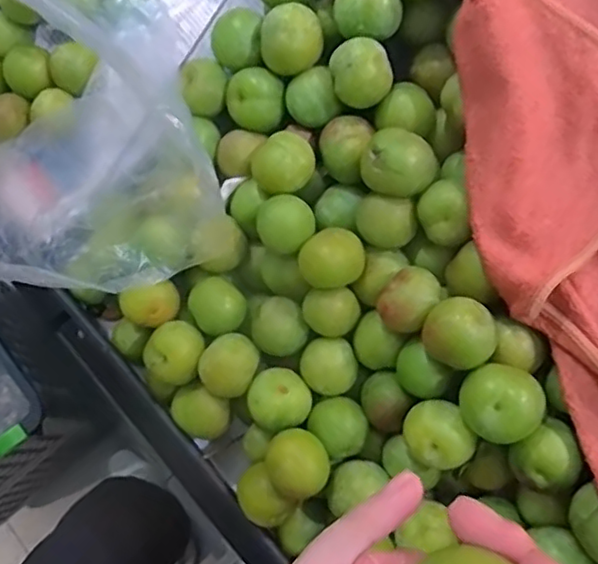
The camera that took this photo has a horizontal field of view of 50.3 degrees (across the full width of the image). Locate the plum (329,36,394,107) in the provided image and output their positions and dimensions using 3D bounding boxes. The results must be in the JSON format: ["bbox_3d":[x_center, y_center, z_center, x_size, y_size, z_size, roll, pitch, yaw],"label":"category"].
[{"bbox_3d":[0.037,-0.128,0.393,0.034,0.029,0.034,0,75,1],"label":"plum"}]

